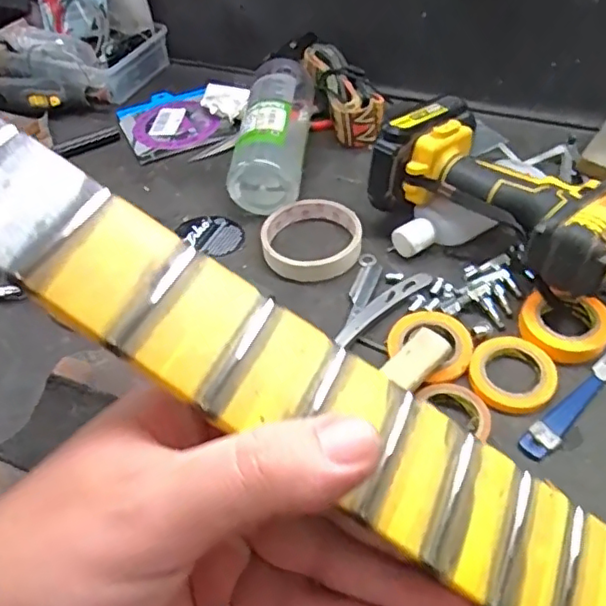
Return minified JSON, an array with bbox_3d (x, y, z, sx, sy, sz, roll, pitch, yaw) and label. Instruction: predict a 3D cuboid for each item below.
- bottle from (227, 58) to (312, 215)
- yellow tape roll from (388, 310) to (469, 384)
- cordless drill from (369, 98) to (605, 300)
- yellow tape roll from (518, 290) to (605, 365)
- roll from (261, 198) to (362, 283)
[{"bbox_3d":[-0.024,-0.172,0.587,0.066,0.073,0.182,4,49,9],"label":"bottle"},{"bbox_3d":[0.094,0.026,0.432,0.061,0.012,0.058,-3,48,3],"label":"yellow tape roll"},{"bbox_3d":[0.183,-0.096,0.486,0.204,0.085,0.173,34,59,30],"label":"cordless drill"},{"bbox_3d":[0.189,0.015,0.432,0.058,0.018,0.059,-3,48,3],"label":"yellow tape roll"},{"bbox_3d":[0.007,-0.055,0.514,0.083,0.018,0.087,-3,48,3],"label":"roll"}]

